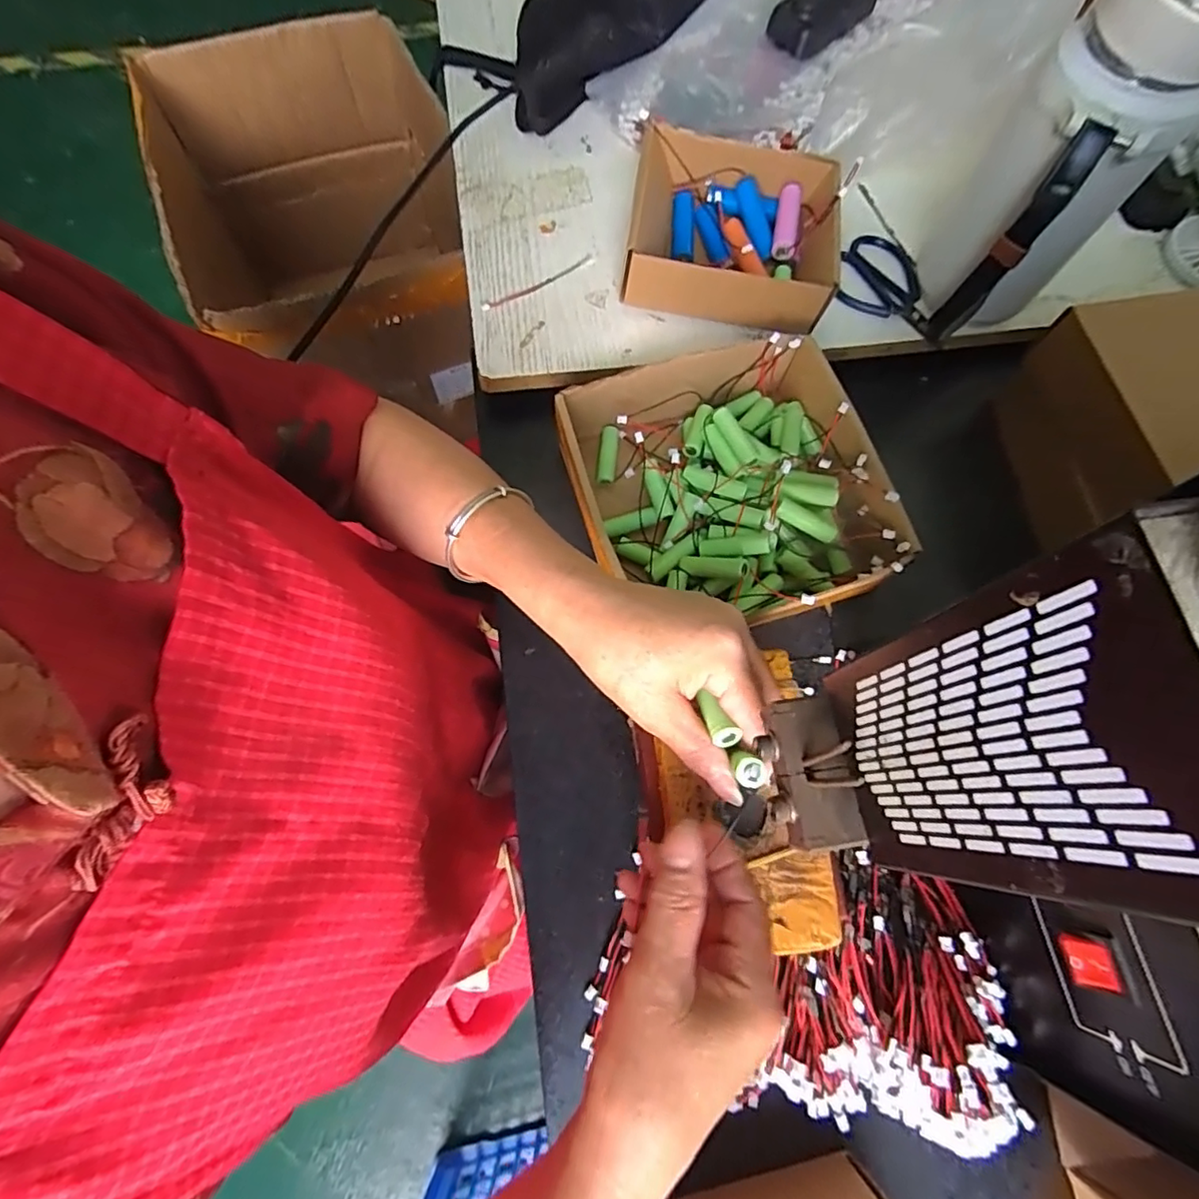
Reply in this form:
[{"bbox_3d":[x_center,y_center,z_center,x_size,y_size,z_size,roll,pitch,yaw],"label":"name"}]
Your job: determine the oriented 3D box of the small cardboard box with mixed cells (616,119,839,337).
[{"bbox_3d":[0.106,-0.296,0.482,0.163,0.054,0.154,9,72,1],"label":"small cardboard box with mixed cells"}]

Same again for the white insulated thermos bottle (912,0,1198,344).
[{"bbox_3d":[0.317,-0.295,0.418,0.091,0.247,0.136,35,74,9],"label":"white insulated thermos bottle"}]

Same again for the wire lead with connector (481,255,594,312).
[{"bbox_3d":[-0.049,-0.263,0.492,0.109,0.004,0.011,-32,76,-11],"label":"wire lead with connector"}]

